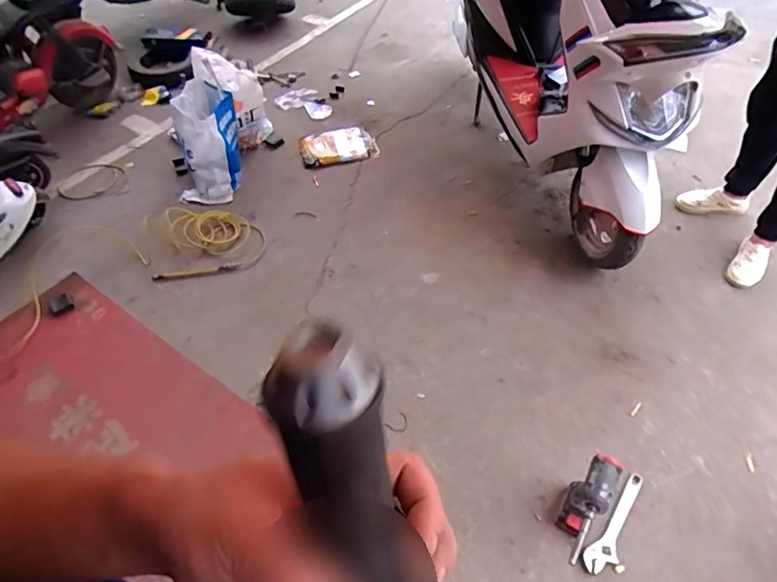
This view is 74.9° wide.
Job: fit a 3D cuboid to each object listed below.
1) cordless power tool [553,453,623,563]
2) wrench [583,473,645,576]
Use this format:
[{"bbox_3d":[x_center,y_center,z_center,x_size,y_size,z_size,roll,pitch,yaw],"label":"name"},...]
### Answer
[{"bbox_3d":[0.441,0.520,1.167,0.074,0.226,0.237,26,58,20],"label":"cordless power tool"},{"bbox_3d":[0.574,0.578,1.257,0.065,0.012,0.279,35,62,25],"label":"wrench"}]

